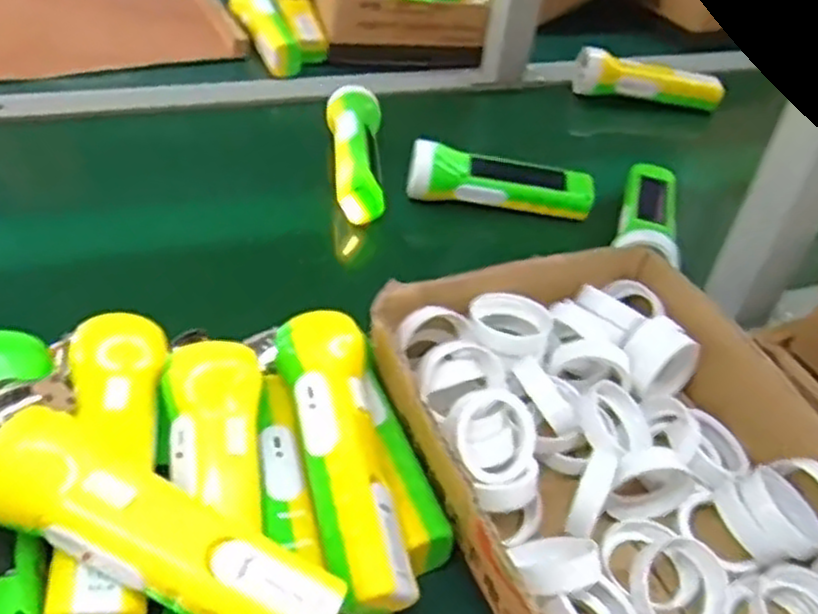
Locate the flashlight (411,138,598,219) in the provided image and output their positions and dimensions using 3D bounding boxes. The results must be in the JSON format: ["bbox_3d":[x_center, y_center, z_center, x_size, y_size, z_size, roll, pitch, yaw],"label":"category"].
[{"bbox_3d":[0.084,-0.116,0.710,0.167,0.047,0.038,6,42,-3],"label":"flashlight"}]

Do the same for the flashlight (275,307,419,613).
[{"bbox_3d":[-0.038,0.080,0.421,0.052,0.047,0.171,-2,54,-18],"label":"flashlight"}]

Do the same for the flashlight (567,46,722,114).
[{"bbox_3d":[0.281,-0.267,0.907,0.167,0.040,0.043,9,42,1],"label":"flashlight"}]

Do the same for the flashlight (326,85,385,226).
[{"bbox_3d":[-0.050,-0.147,0.721,0.050,0.044,0.165,2,42,-6],"label":"flashlight"}]

